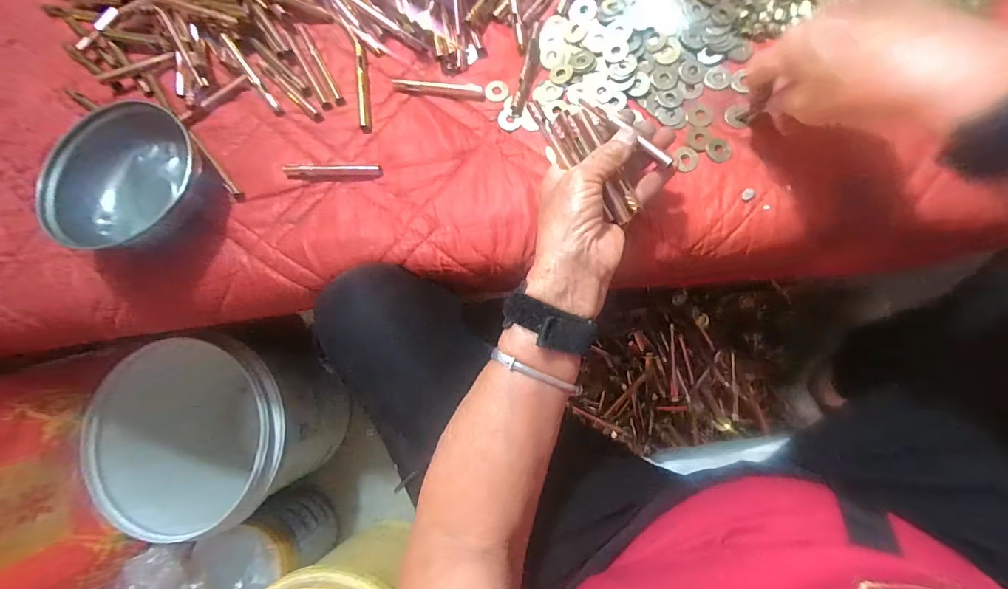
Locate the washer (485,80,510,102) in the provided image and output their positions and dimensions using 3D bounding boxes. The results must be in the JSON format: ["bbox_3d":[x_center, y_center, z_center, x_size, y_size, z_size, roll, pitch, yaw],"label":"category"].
[{"bbox_3d":[-0.006,-0.191,0.409,0.021,0.004,0.021,-1,82,7],"label":"washer"}]

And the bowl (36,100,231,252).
[{"bbox_3d":[-0.331,-0.109,0.393,0.131,0.062,0.124,-1,82,7],"label":"bowl"}]

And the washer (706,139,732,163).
[{"bbox_3d":[0.182,-0.122,0.368,0.019,0.004,0.021,-43,79,0],"label":"washer"}]

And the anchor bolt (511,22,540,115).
[{"bbox_3d":[0.022,-0.206,0.396,0.010,0.011,0.090,13,84,9],"label":"anchor bolt"}]

